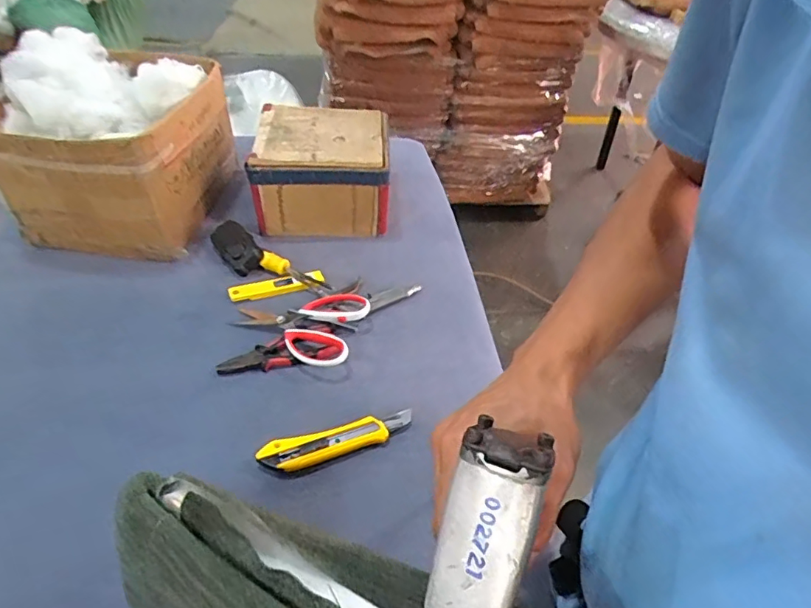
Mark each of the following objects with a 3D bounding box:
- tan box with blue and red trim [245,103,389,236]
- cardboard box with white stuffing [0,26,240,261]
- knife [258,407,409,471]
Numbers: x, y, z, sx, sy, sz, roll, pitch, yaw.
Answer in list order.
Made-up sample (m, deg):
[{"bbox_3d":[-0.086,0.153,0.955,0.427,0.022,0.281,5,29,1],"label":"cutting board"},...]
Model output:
[{"bbox_3d":[-0.136,-0.226,0.902,0.208,0.134,0.205,0,44,-4],"label":"tan box with blue and red trim"},{"bbox_3d":[-0.440,-0.243,0.811,0.258,0.239,0.292,11,44,8],"label":"cardboard box with white stuffing"},{"bbox_3d":[-0.072,0.147,0.578,0.168,0.013,0.035,-14,46,-17],"label":"knife"}]

